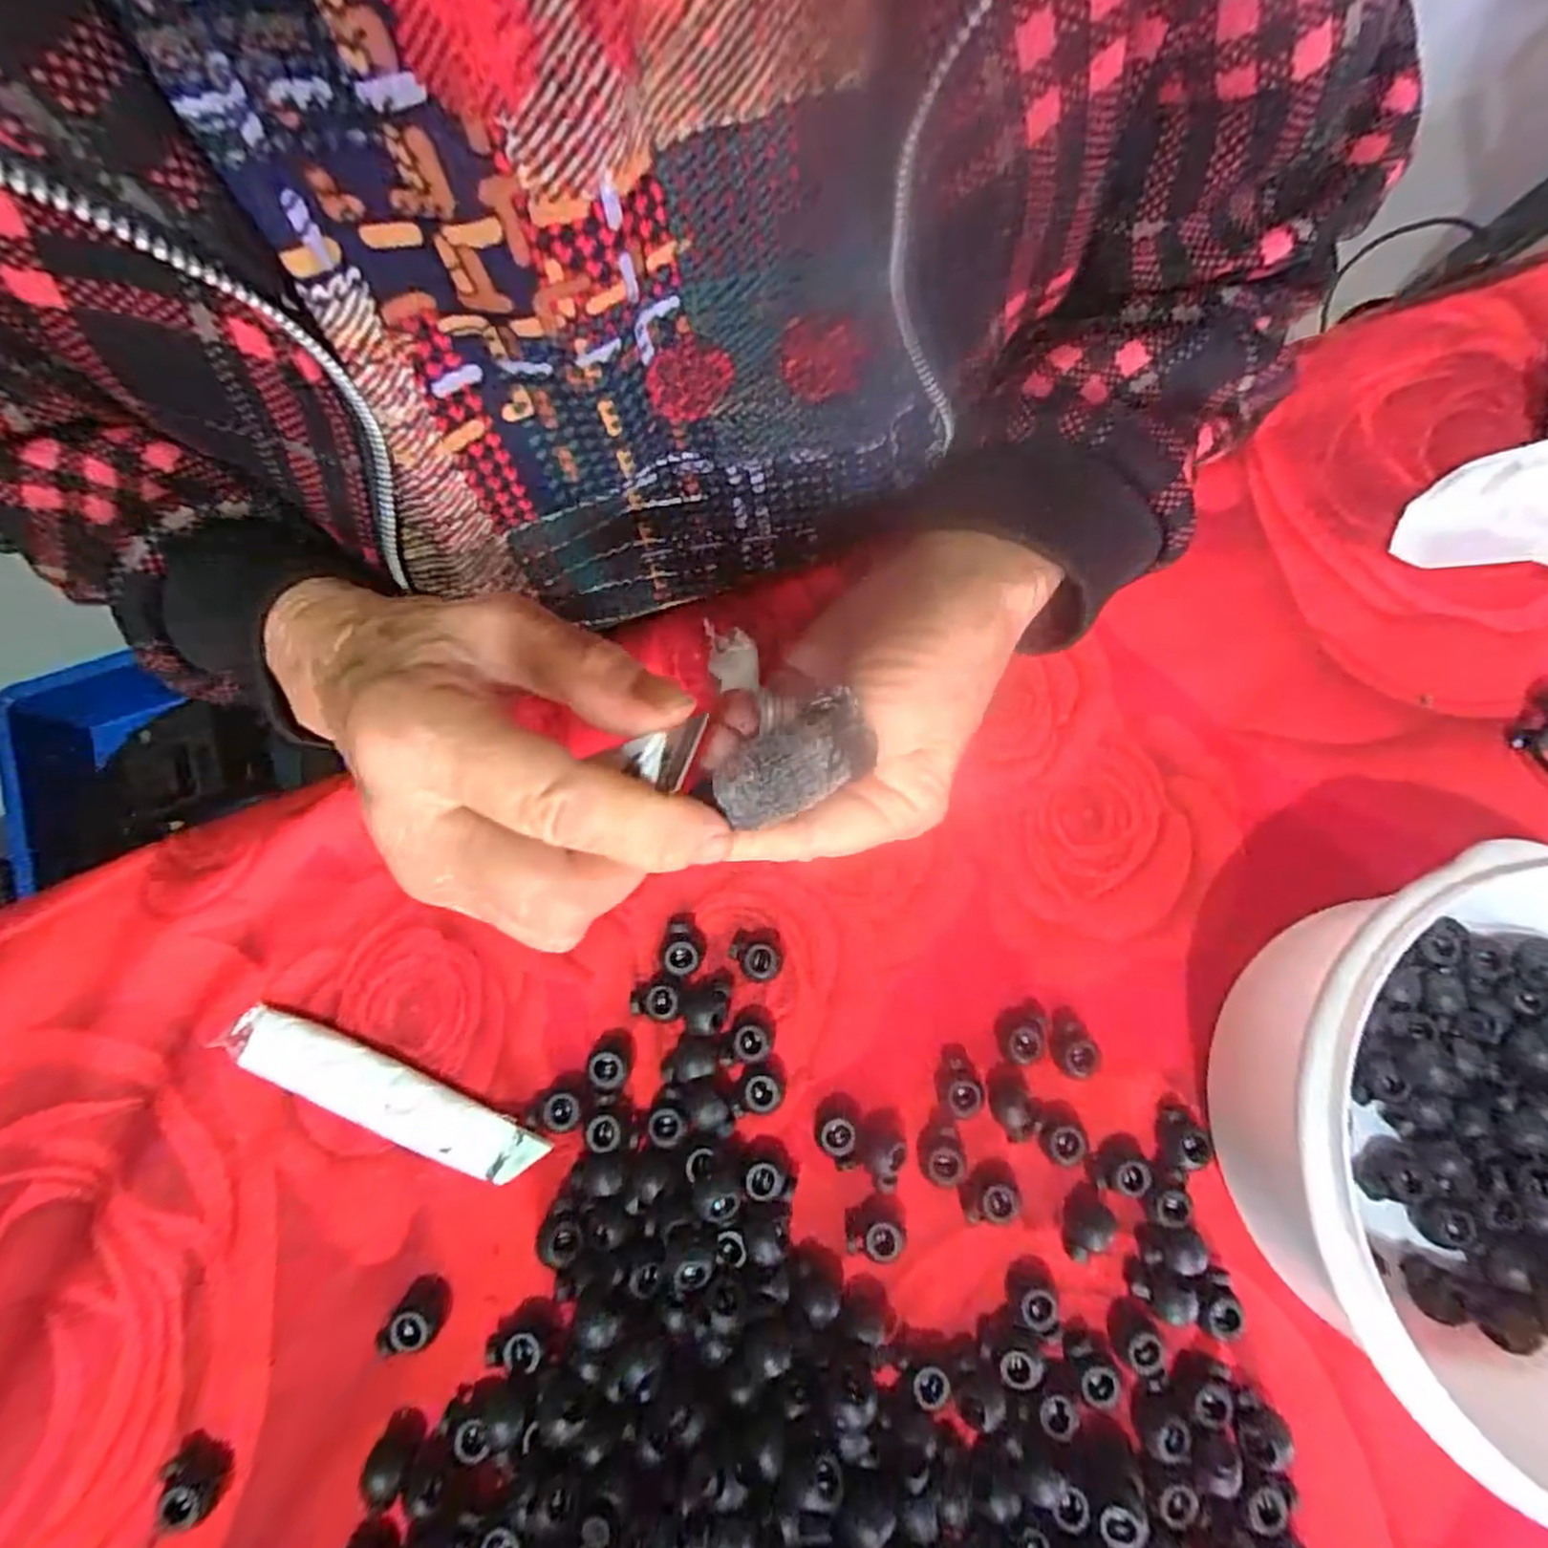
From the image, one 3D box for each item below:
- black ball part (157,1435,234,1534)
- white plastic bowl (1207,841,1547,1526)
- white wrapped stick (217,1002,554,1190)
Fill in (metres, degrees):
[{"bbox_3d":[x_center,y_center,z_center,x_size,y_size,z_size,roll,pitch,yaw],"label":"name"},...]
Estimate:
[{"bbox_3d":[-0.174,0.212,0.220,0.019,0.011,0.016,41,80,7],"label":"black ball part"},{"bbox_3d":[0.213,0.105,0.218,0.156,0.075,0.150,0,78,-1],"label":"white plastic bowl"},{"bbox_3d":[-0.130,0.106,0.245,0.109,0.007,0.020,21,78,3],"label":"white wrapped stick"}]

